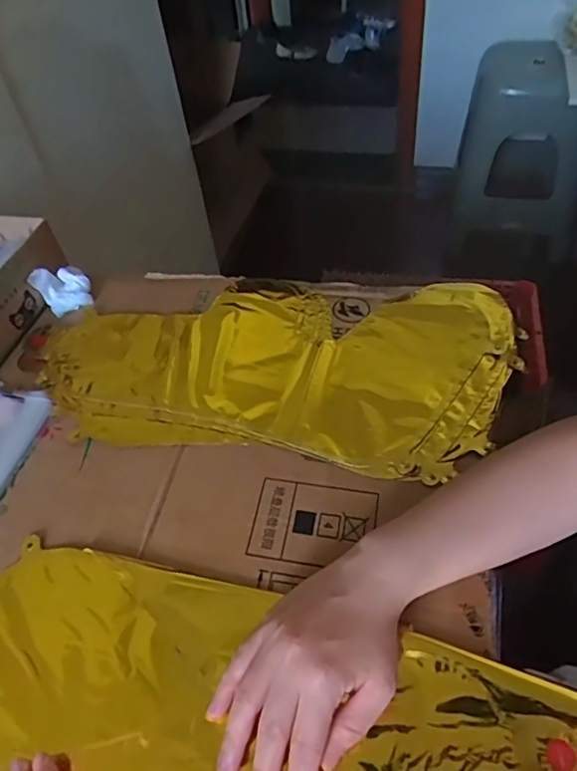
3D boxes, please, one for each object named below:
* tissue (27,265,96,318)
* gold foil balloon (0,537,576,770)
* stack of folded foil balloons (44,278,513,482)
[{"bbox_3d":[-0.240,-0.107,0.604,0.055,0.037,0.053,-35,54,-23],"label":"tissue"},{"bbox_3d":[-0.030,0.196,0.349,0.417,0.013,0.137,10,51,12],"label":"gold foil balloon"},{"bbox_3d":[-0.015,-0.031,0.526,0.426,0.020,0.217,5,50,10],"label":"stack of folded foil balloons"}]

